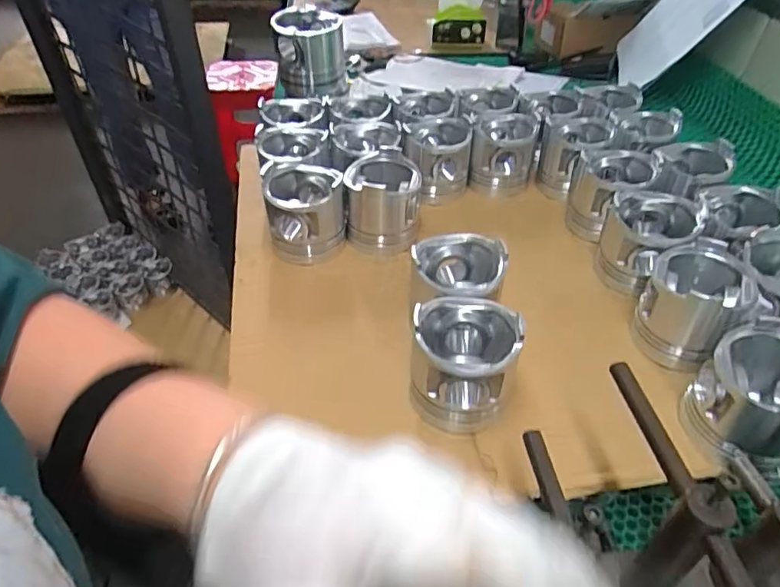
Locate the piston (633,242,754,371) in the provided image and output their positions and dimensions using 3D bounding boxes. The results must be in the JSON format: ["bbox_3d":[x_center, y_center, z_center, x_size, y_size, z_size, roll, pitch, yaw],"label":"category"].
[{"bbox_3d":[0.270,0.011,0.485,0.091,0.080,0.082,-32,52,-30],"label":"piston"}]

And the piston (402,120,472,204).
[{"bbox_3d":[0.058,-0.170,0.678,0.082,0.076,0.089,2,43,2],"label":"piston"}]

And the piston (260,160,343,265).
[{"bbox_3d":[-0.092,-0.088,0.587,0.083,0.078,0.098,-9,44,-10],"label":"piston"}]

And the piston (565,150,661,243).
[{"bbox_3d":[0.250,-0.114,0.616,0.086,0.077,0.103,20,46,19],"label":"piston"}]

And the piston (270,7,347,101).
[{"bbox_3d":[-0.133,-0.397,0.902,0.111,0.115,0.112,-9,44,-10],"label":"piston"}]

